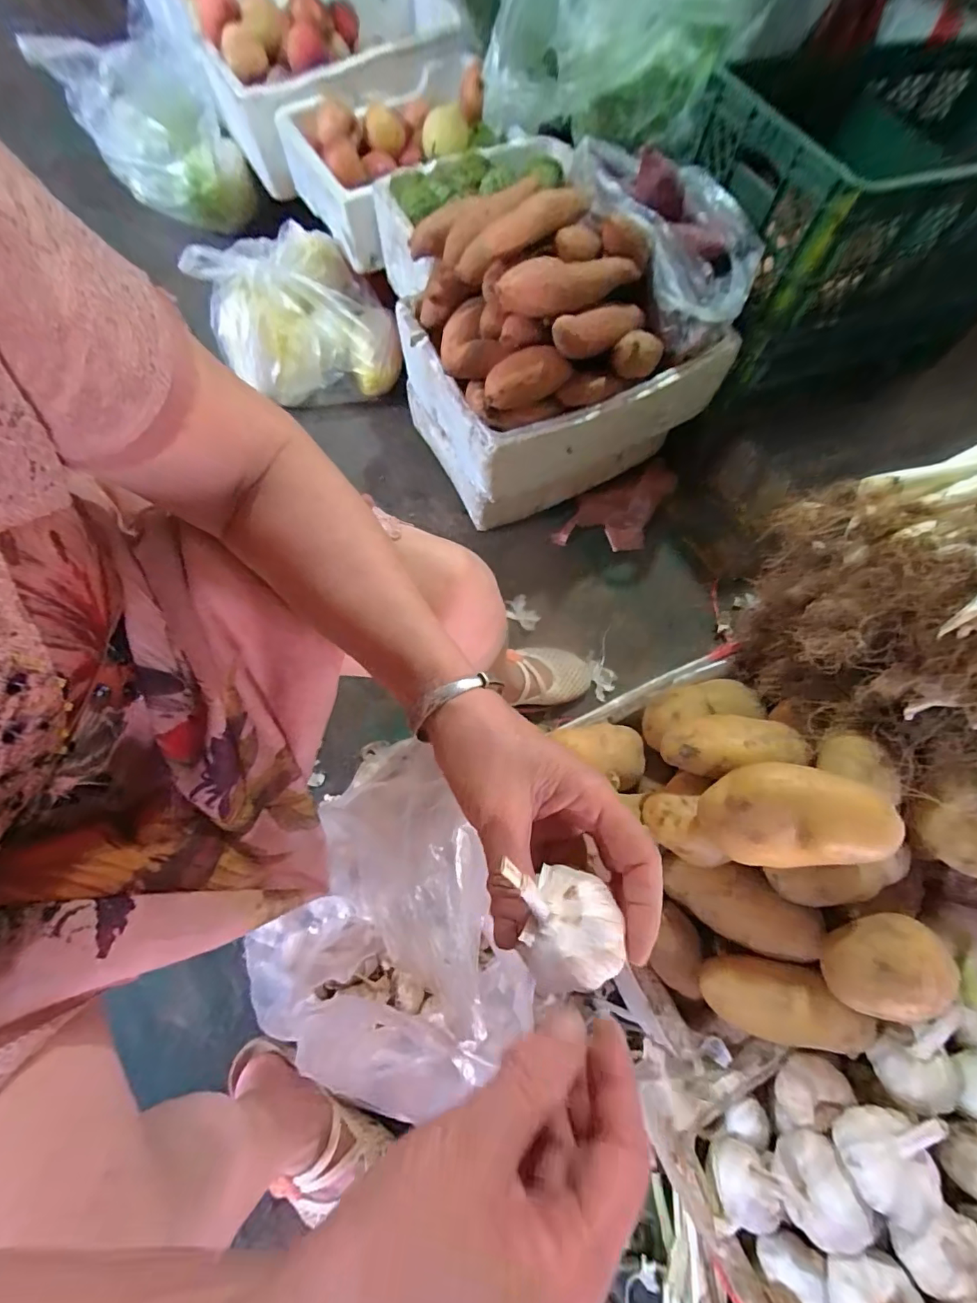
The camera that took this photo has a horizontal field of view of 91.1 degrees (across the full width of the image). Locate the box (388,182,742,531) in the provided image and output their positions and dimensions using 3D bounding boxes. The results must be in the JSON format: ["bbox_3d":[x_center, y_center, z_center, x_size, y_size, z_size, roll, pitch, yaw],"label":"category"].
[{"bbox_3d":[0.100,-0.463,0.774,0.387,0.402,0.318,-24,72,-15],"label":"box"}]

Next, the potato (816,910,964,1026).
[{"bbox_3d":[0.285,0.225,0.341,0.070,0.044,0.054,-23,71,-15],"label":"potato"}]

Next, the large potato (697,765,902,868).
[{"bbox_3d":[0.226,0.121,0.363,0.122,0.058,0.071,-16,89,23],"label":"large potato"}]

